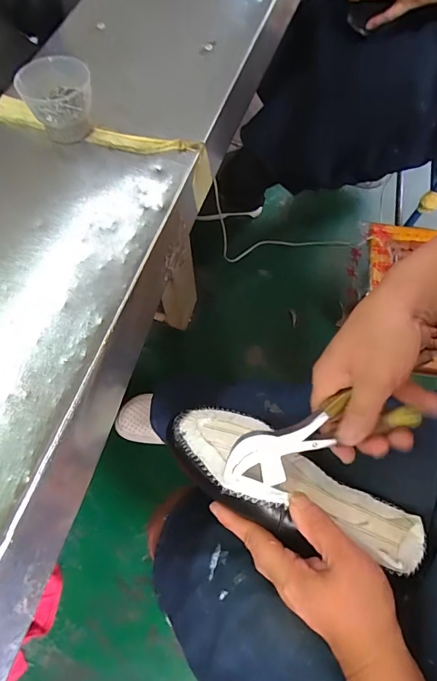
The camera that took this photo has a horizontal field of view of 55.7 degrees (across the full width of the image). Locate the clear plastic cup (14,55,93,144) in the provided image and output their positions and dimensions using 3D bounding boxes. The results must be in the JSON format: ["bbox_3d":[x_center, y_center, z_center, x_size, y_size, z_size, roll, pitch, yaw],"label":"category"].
[{"bbox_3d":[-0.146,-0.232,0.392,0.055,0.056,0.071,20,68,10],"label":"clear plastic cup"}]

